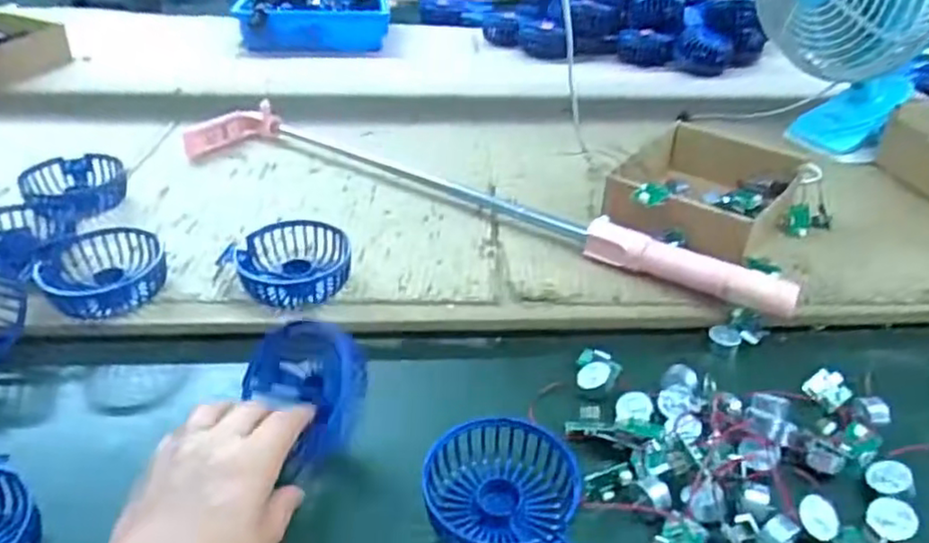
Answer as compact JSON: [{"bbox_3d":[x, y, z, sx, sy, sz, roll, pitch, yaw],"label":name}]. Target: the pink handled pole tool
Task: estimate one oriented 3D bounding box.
[{"bbox_3d":[-0.012,-0.086,0.658,0.642,0.043,0.124,18,39,21],"label":"pink handled pole tool"}]

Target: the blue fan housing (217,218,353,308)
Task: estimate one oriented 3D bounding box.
[{"bbox_3d":[-0.140,-0.005,0.549,0.087,0.034,0.085,1,34,-1],"label":"blue fan housing"}]

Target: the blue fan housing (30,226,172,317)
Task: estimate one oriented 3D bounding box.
[{"bbox_3d":[-0.291,-0.002,0.537,0.088,0.033,0.088,2,36,-1],"label":"blue fan housing"}]

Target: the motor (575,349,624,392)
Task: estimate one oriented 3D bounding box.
[{"bbox_3d":[0.099,0.072,0.493,0.032,0.017,0.045,12,35,16],"label":"motor"}]

